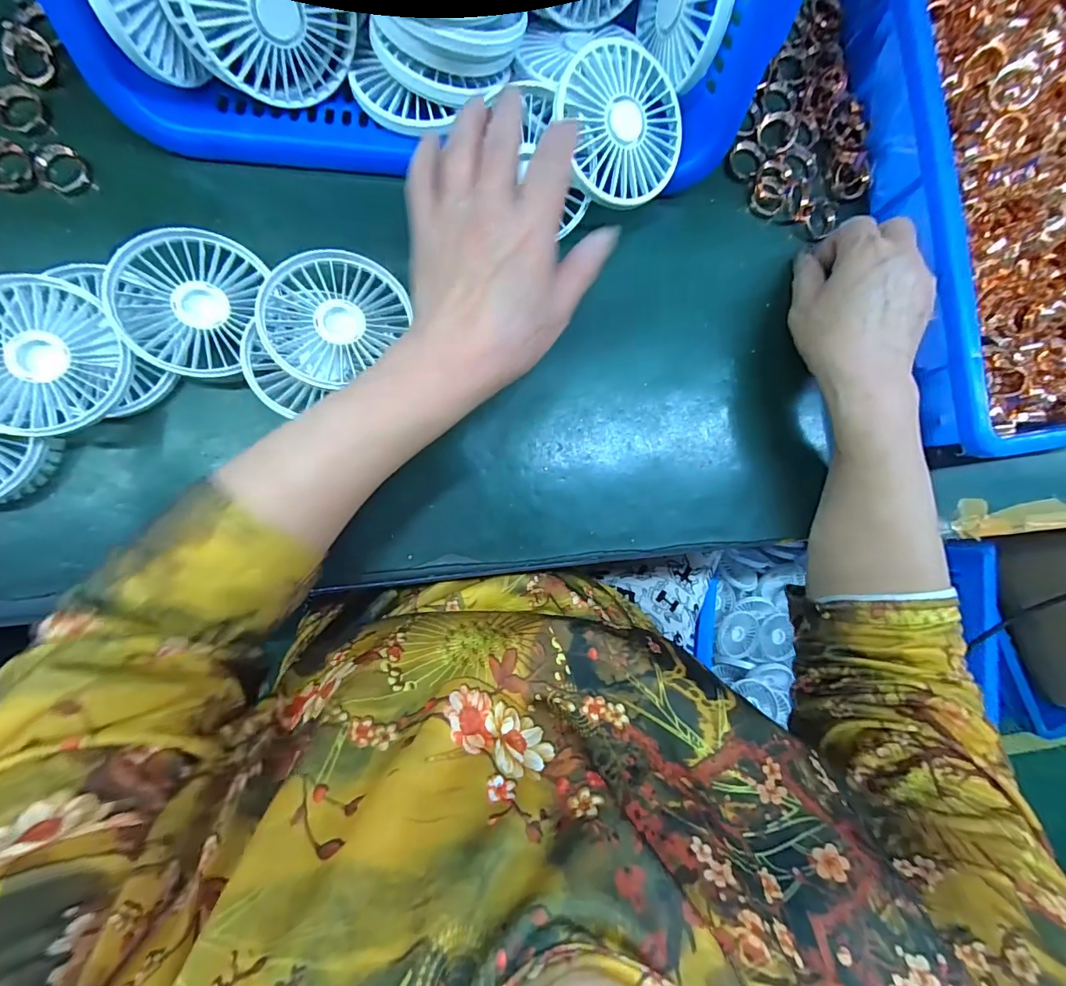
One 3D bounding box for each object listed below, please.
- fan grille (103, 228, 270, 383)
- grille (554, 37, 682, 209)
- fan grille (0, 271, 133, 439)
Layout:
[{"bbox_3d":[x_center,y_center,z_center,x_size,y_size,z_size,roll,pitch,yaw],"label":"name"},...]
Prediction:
[{"bbox_3d":[-0.210,-0.116,0.285,0.073,0.016,0.087,16,82,-17],"label":"fan grille"},{"bbox_3d":[0.056,-0.228,0.292,0.080,0.011,0.085,-5,106,-18],"label":"grille"},{"bbox_3d":[-0.280,-0.077,0.266,0.087,0.029,0.086,0,86,-5],"label":"fan grille"}]

